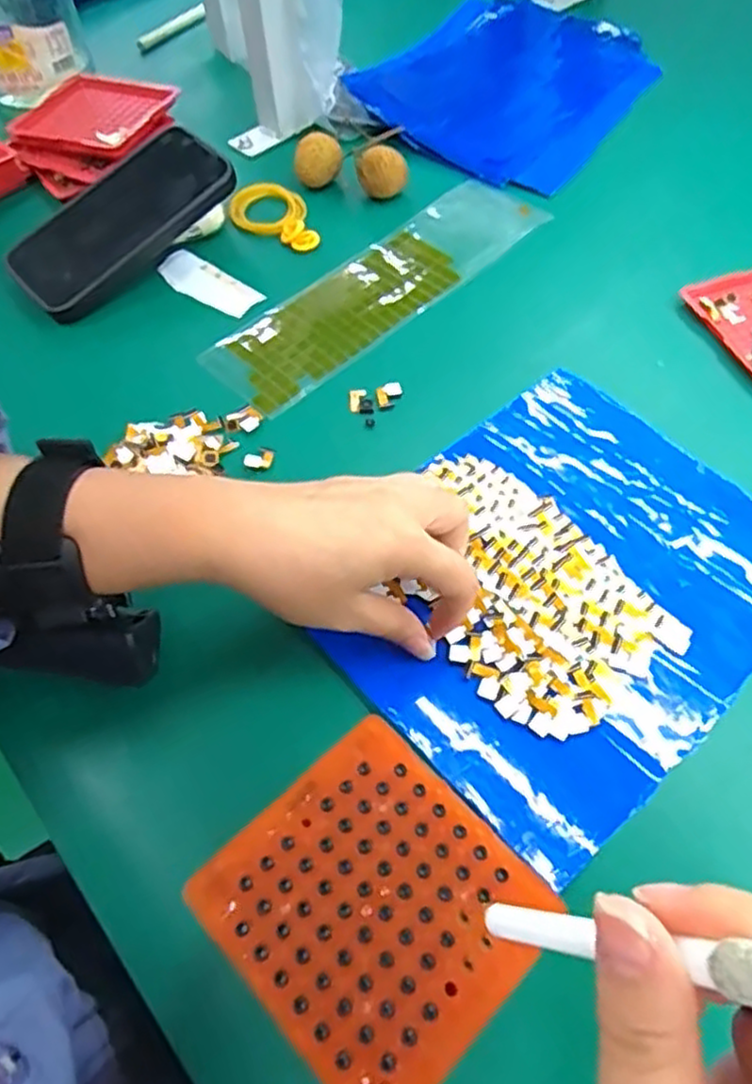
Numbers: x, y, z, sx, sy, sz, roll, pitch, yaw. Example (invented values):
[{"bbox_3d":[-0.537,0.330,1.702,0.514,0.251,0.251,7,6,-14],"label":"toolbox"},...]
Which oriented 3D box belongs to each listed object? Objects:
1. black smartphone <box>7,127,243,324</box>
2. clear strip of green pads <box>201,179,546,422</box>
[{"bbox_3d":[-0.175,-0.219,0.487,0.154,0.017,0.083,-44,65,-7],"label":"black smartphone"},{"bbox_3d":[0.007,-0.178,0.490,0.267,0.005,0.078,-39,66,-21],"label":"clear strip of green pads"}]

